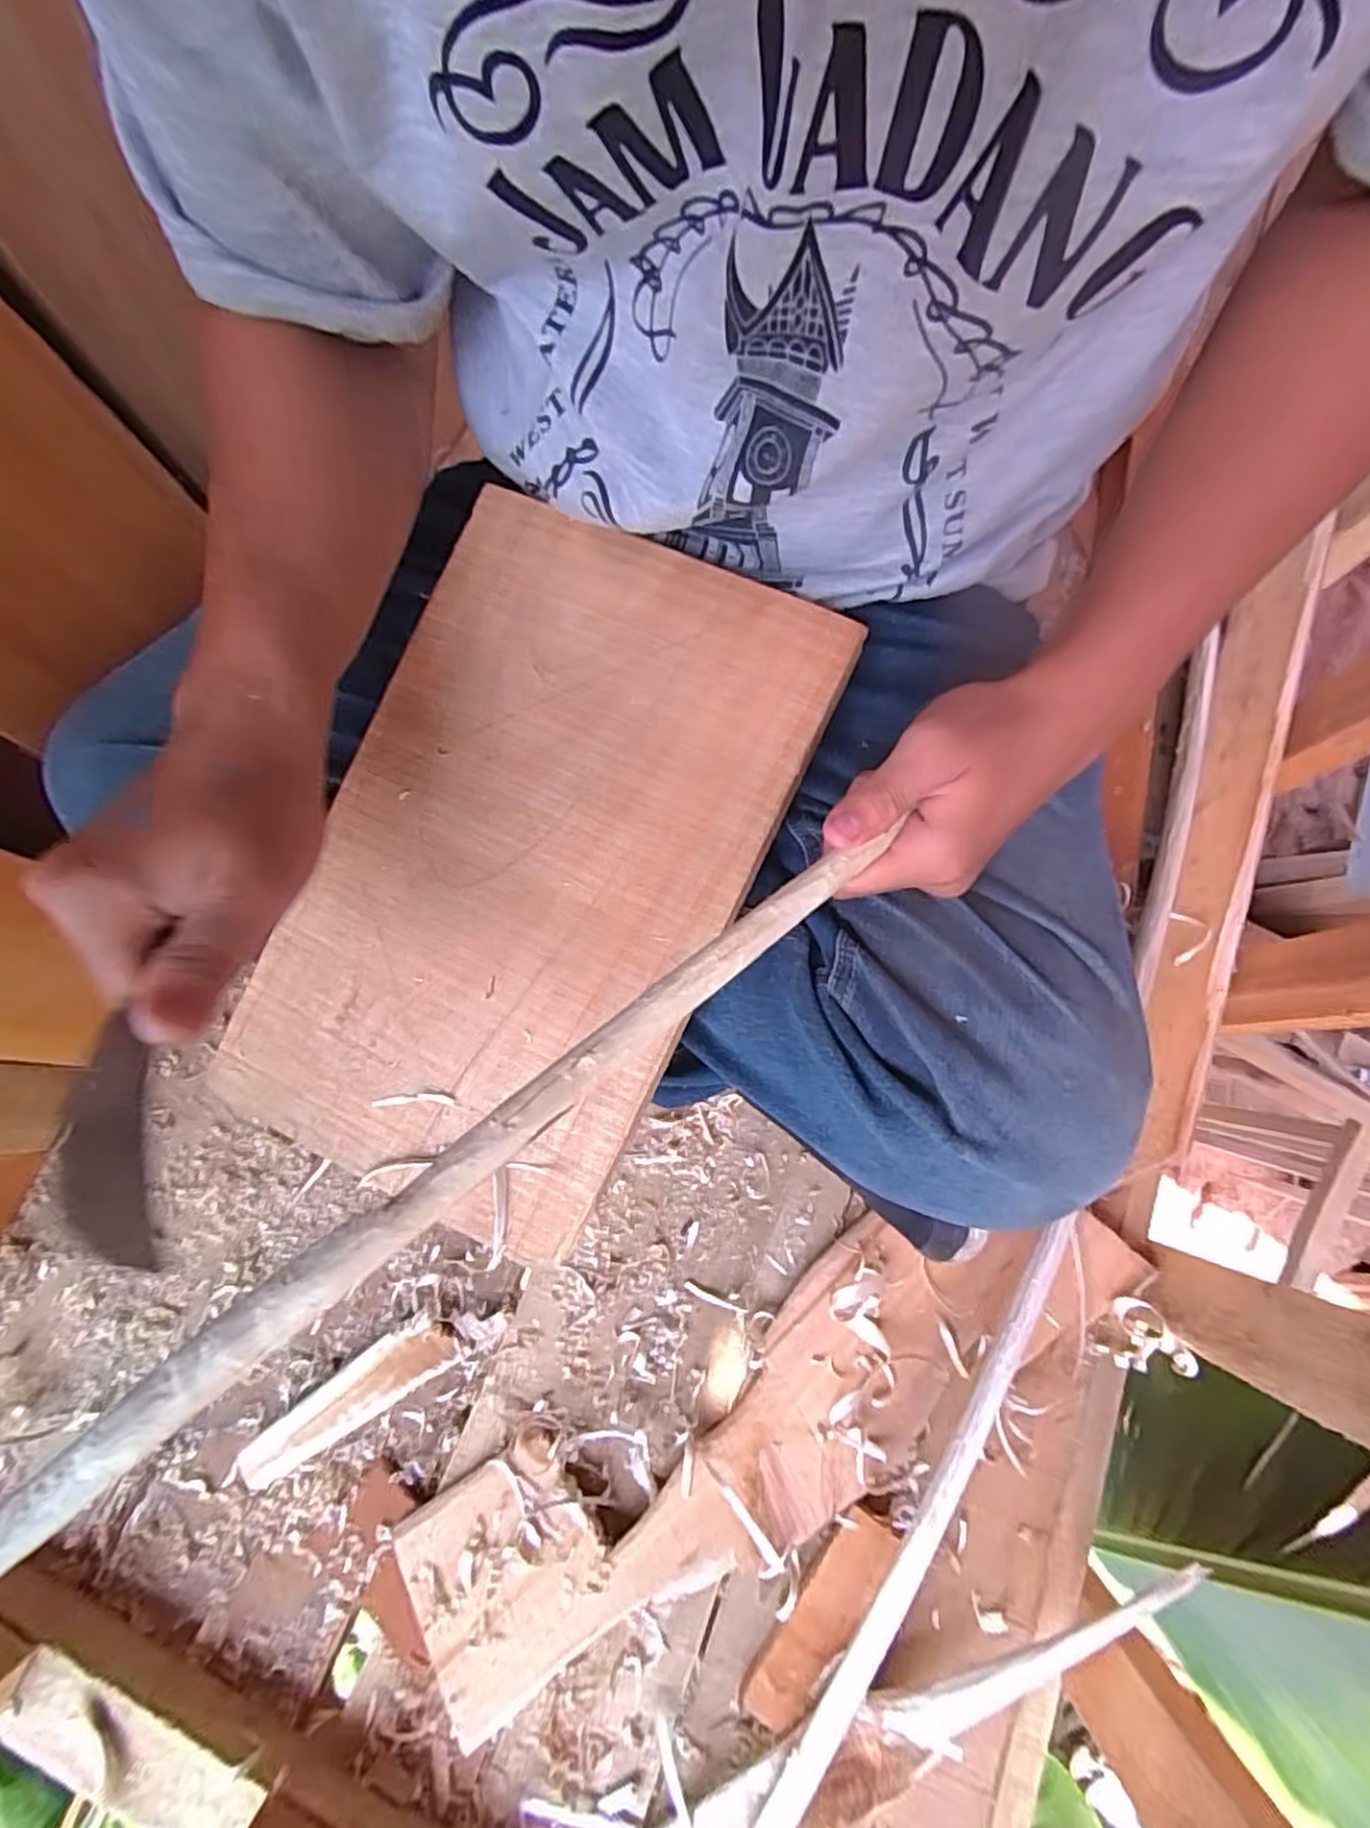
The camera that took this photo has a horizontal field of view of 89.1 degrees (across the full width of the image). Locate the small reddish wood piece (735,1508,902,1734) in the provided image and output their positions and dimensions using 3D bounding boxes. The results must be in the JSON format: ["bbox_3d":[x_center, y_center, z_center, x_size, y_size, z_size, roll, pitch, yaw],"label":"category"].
[{"bbox_3d":[0.076,0.398,0.393,0.032,0.007,0.121,32,82,20],"label":"small reddish wood piece"}]

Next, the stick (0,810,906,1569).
[{"bbox_3d":[-0.047,0.057,0.184,0.321,0.009,0.013,-36,79,-28],"label":"stick"}]

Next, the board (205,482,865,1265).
[{"bbox_3d":[-0.075,-0.025,0.325,0.199,0.006,0.317,24,88,9],"label":"board"}]

